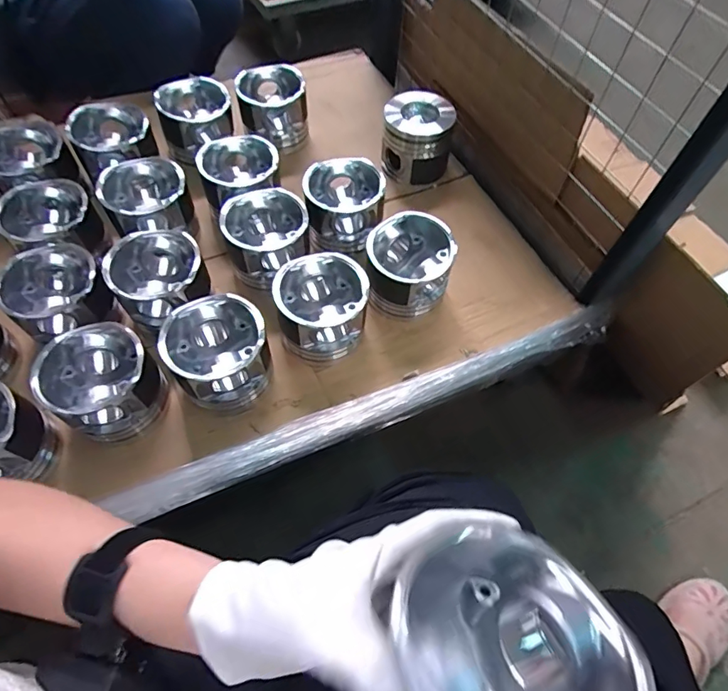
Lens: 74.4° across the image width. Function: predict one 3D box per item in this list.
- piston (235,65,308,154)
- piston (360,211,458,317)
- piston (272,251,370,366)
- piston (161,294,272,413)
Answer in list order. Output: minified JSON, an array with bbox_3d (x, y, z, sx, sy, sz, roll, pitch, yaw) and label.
[{"bbox_3d":[-0.155,-0.406,0.821,0.109,0.098,0.106,-13,61,-9],"label":"piston"},{"bbox_3d":[0.059,-0.103,0.648,0.110,0.105,0.110,2,60,0],"label":"piston"},{"bbox_3d":[-0.051,-0.047,0.616,0.112,0.100,0.110,0,60,-1],"label":"piston"},{"bbox_3d":[-0.170,0.008,0.565,0.103,0.113,0.108,0,60,-1],"label":"piston"}]

